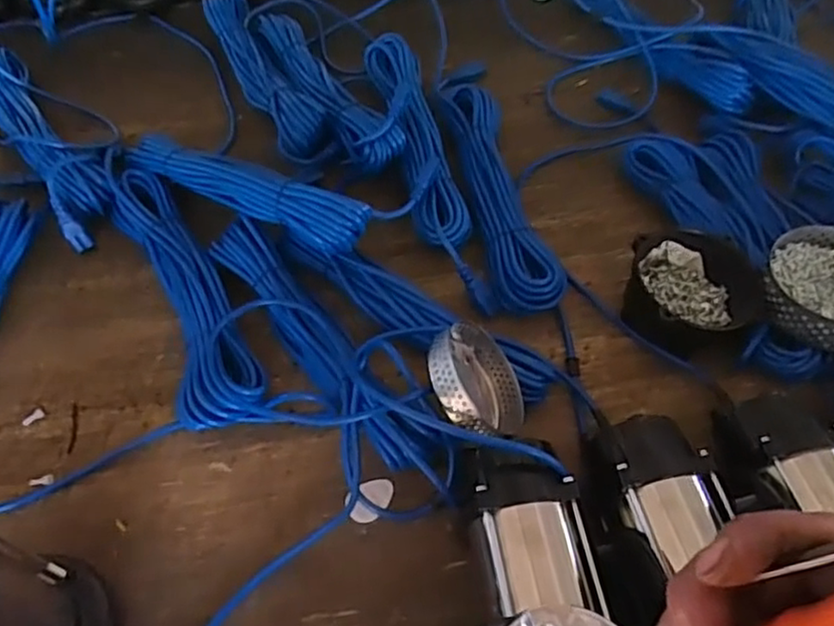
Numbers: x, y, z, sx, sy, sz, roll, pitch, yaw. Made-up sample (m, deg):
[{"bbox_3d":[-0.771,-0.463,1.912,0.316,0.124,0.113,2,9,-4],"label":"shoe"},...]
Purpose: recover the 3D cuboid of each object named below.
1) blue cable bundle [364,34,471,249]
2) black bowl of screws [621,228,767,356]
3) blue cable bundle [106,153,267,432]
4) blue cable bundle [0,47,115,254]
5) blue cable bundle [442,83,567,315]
[{"bbox_3d":[0.001,-0.228,0.818,0.072,0.034,0.375,-10,57,-7],"label":"blue cable bundle"},{"bbox_3d":[0.286,-0.032,0.709,0.123,0.077,0.125,0,56,0],"label":"black bowl of screws"},{"bbox_3d":[-0.257,-0.025,0.719,0.086,0.049,0.360,-24,60,-16],"label":"blue cable bundle"},{"bbox_3d":[-0.473,-0.224,0.841,0.080,0.061,0.378,-32,62,-20],"label":"blue cable bundle"},{"bbox_3d":[0.094,-0.150,0.806,0.081,0.044,0.360,-8,57,-6],"label":"blue cable bundle"}]

